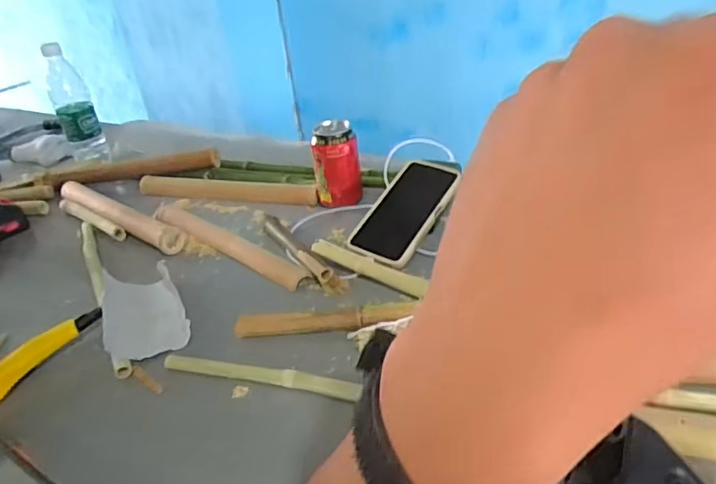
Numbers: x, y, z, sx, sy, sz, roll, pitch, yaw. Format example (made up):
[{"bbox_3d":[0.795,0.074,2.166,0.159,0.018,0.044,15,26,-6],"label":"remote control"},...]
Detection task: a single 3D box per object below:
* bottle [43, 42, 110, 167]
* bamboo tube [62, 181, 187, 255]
[{"bbox_3d":[-0.485,-0.232,0.952,0.065,0.186,0.052,-21,34,-20],"label":"bottle"},{"bbox_3d":[-0.350,-0.038,0.807,0.295,0.036,0.042,18,40,36],"label":"bamboo tube"}]

